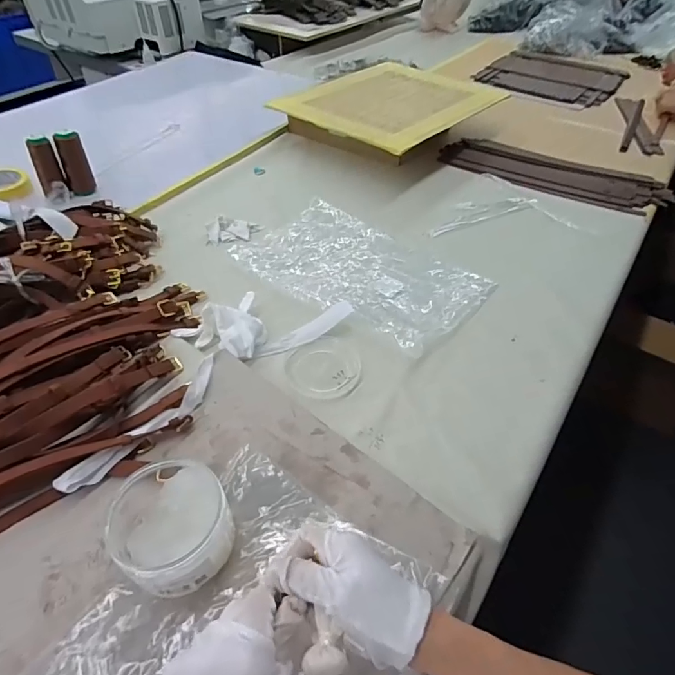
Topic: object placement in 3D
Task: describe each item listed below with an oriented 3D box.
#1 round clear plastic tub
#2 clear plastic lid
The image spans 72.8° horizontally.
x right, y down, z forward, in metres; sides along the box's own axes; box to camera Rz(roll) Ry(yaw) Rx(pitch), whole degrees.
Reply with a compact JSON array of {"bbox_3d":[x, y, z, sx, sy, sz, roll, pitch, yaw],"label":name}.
[{"bbox_3d":[-0.151,0.161,0.412,0.124,0.052,0.102,25,50,22],"label":"round clear plastic tub"},{"bbox_3d":[-0.018,0.039,0.594,0.094,0.014,0.098,1,46,-1],"label":"clear plastic lid"}]

